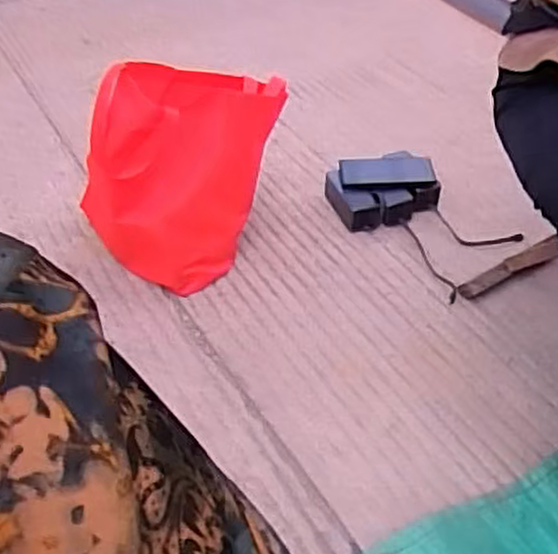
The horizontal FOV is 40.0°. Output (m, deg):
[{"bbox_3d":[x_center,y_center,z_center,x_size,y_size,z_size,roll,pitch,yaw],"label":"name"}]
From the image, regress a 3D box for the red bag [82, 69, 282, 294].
[{"bbox_3d":[-0.144,-0.184,1.224,0.192,0.331,0.250,16,41,26],"label":"red bag"}]

